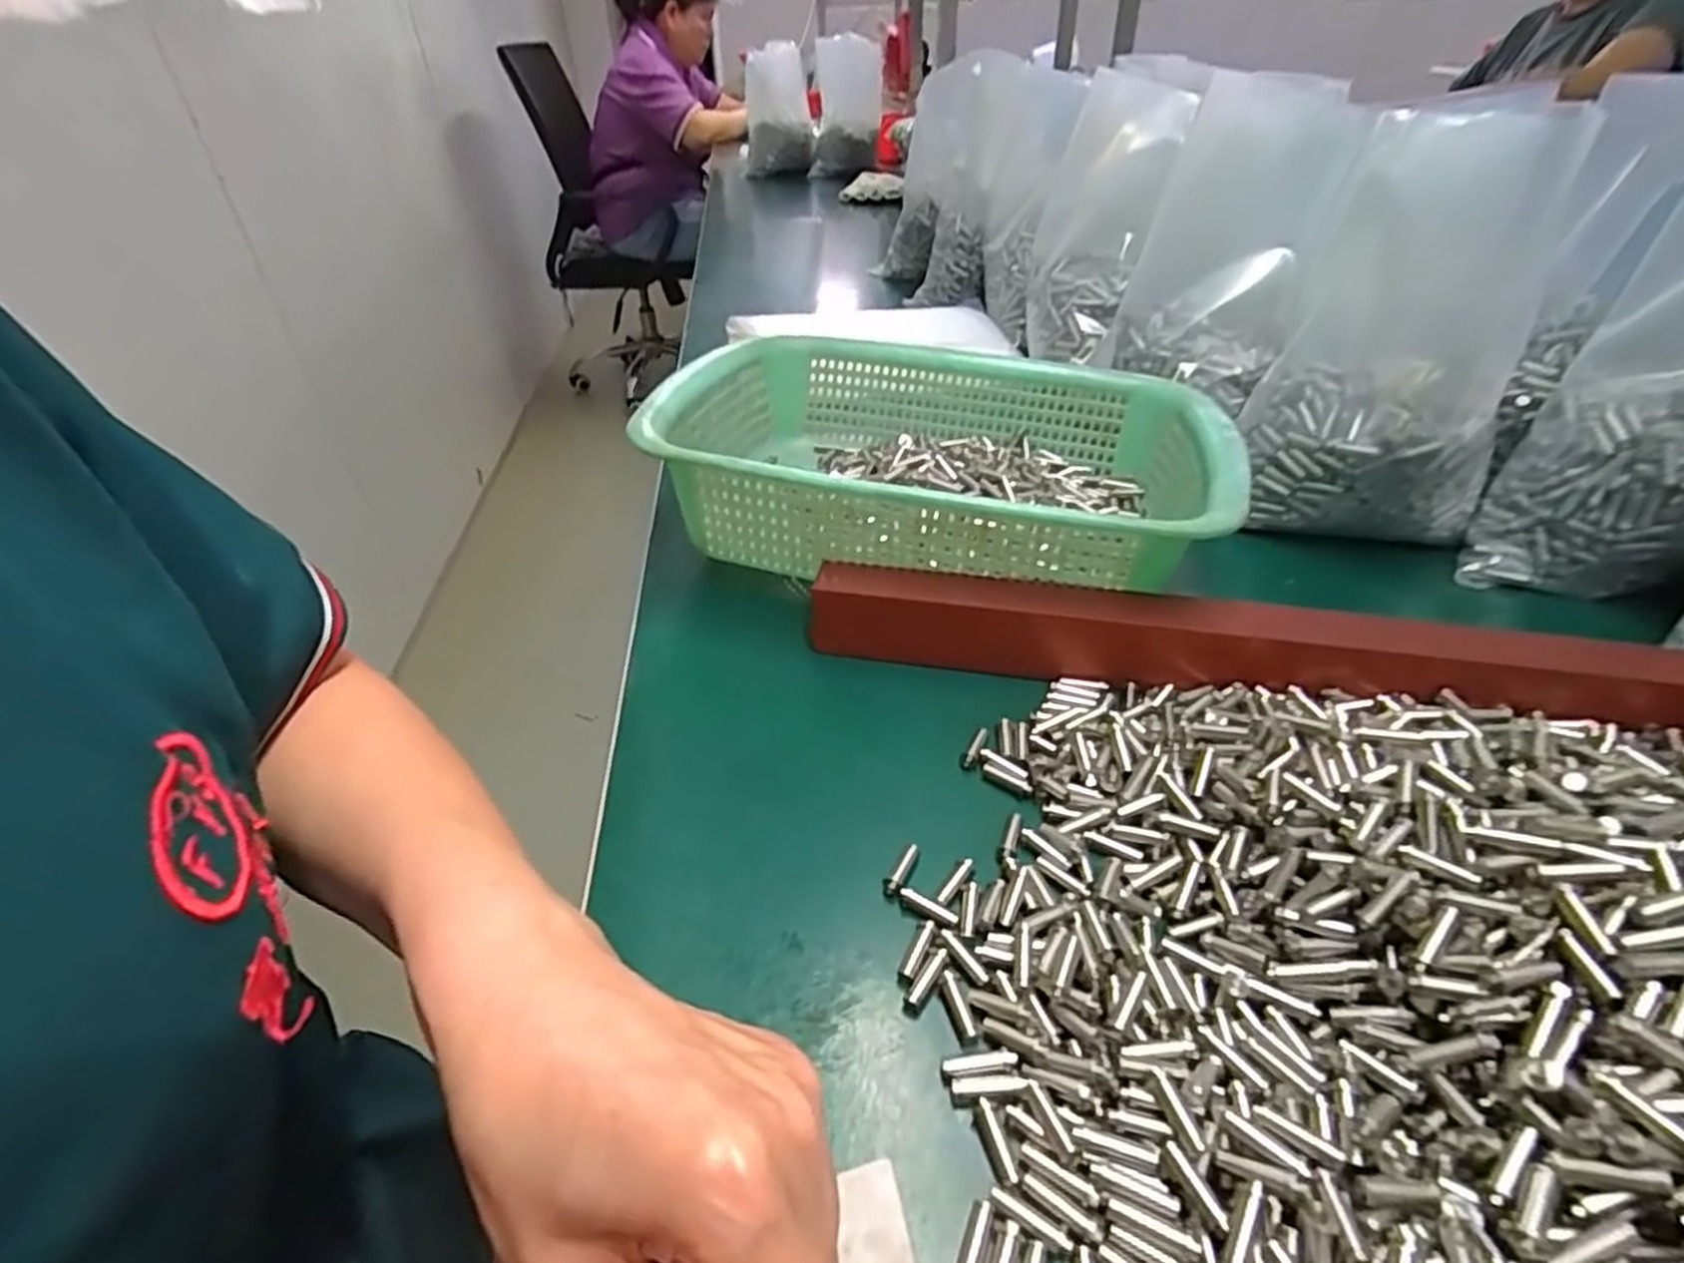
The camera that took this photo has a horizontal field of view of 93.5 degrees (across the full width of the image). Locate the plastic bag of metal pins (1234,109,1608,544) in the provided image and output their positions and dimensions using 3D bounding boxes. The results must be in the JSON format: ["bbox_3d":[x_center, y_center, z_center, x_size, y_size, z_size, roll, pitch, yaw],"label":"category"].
[{"bbox_3d":[0.309,-0.164,0.440,0.124,0.190,0.138,19,43,25],"label":"plastic bag of metal pins"}]

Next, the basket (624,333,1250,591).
[{"bbox_3d":[0.055,-0.101,0.449,0.294,0.082,0.222,8,39,13],"label":"basket"}]

